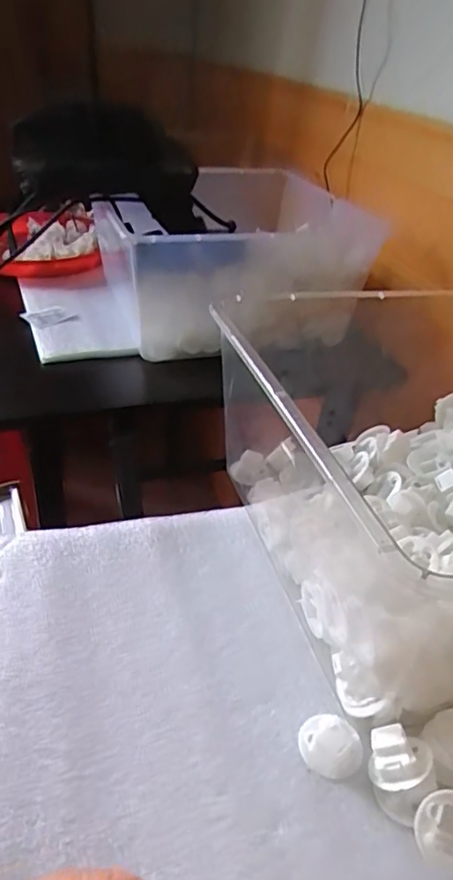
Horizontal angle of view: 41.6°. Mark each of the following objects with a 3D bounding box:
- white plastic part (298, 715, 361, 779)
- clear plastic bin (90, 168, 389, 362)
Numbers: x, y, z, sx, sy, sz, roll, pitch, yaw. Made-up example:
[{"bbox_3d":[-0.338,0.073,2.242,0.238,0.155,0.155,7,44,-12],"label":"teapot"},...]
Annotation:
[{"bbox_3d":[0.055,0.158,0.313,0.032,0.015,0.030,5,34,-3],"label":"white plastic part"},{"bbox_3d":[-0.005,-0.242,0.771,0.296,0.143,0.320,-7,37,-19],"label":"clear plastic bin"}]

